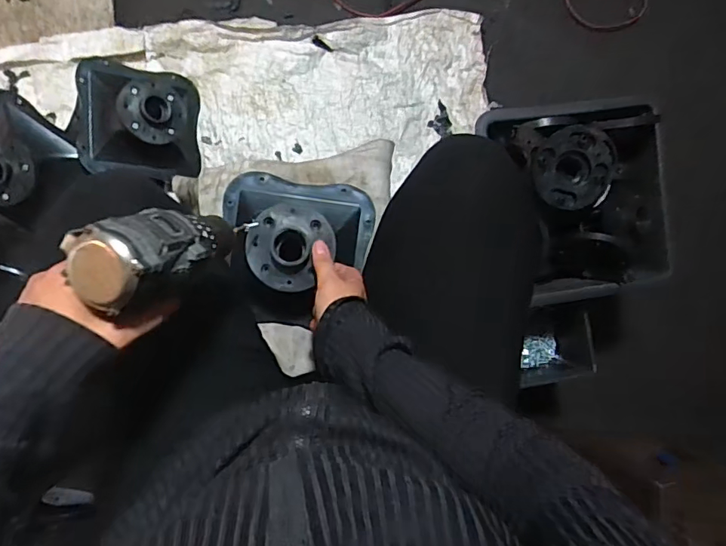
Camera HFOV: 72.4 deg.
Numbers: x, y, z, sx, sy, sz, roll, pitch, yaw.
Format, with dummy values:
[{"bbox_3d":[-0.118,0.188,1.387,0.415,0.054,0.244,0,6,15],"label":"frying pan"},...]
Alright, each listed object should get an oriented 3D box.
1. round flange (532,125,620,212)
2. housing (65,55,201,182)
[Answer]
[{"bbox_3d":[0.261,-0.130,0.615,0.098,0.030,0.100,0,91,-5],"label":"round flange"},{"bbox_3d":[-0.358,-0.239,0.769,0.168,0.122,0.169,4,90,-5],"label":"housing"}]

